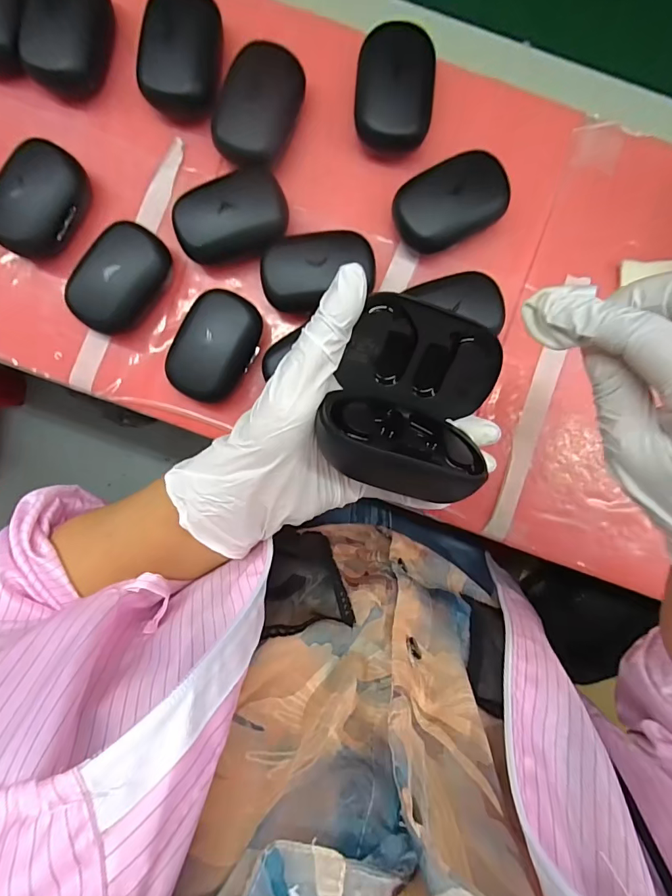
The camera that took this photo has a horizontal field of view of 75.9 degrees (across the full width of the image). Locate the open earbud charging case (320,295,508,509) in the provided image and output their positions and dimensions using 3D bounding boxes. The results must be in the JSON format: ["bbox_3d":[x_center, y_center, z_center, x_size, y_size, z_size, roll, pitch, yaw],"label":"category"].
[{"bbox_3d":[0.040,-0.027,0.214,0.078,0.049,0.090,19,94,0],"label":"open earbud charging case"}]

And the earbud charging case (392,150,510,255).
[{"bbox_3d":[0.085,-0.184,0.330,0.084,0.034,0.054,-27,91,1],"label":"earbud charging case"}]

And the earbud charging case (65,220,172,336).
[{"bbox_3d":[-0.168,-0.131,0.337,0.054,0.038,0.086,39,91,-1],"label":"earbud charging case"}]

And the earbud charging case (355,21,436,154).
[{"bbox_3d":[0.044,-0.267,0.324,0.057,0.037,0.079,4,92,0],"label":"earbud charging case"}]

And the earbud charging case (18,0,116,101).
[{"bbox_3d":[-0.202,-0.317,0.330,0.046,0.033,0.082,23,94,0],"label":"earbud charging case"}]

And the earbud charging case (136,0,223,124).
[{"bbox_3d":[-0.116,-0.300,0.329,0.054,0.030,0.081,9,92,0],"label":"earbud charging case"}]

